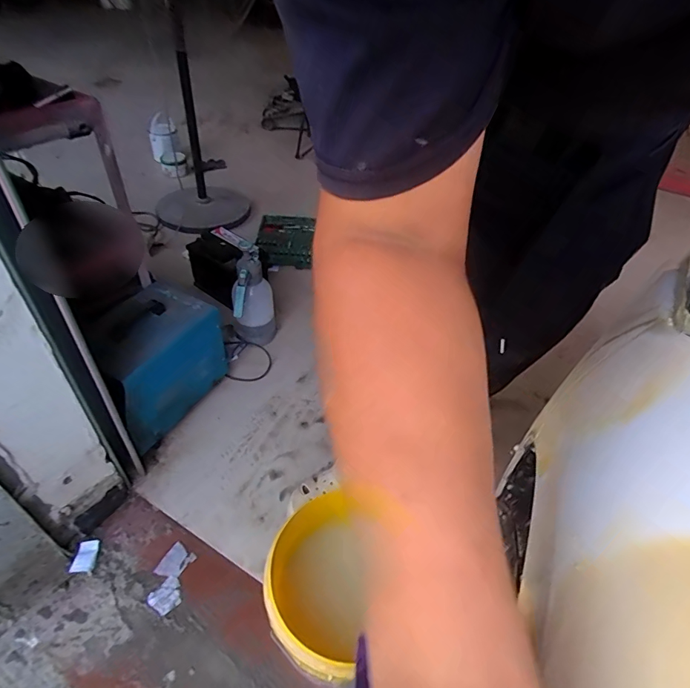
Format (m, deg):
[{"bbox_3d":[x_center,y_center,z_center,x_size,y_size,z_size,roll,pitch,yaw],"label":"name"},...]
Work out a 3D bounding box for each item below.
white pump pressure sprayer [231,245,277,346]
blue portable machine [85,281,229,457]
[{"bbox_3d":[-0.266,-0.122,1.275,0.119,0.270,0.171,-4,44,-10],"label":"white pump pressure sprayer"},{"bbox_3d":[-0.479,0.041,1.069,0.185,0.261,0.330,20,45,16],"label":"blue portable machine"}]

